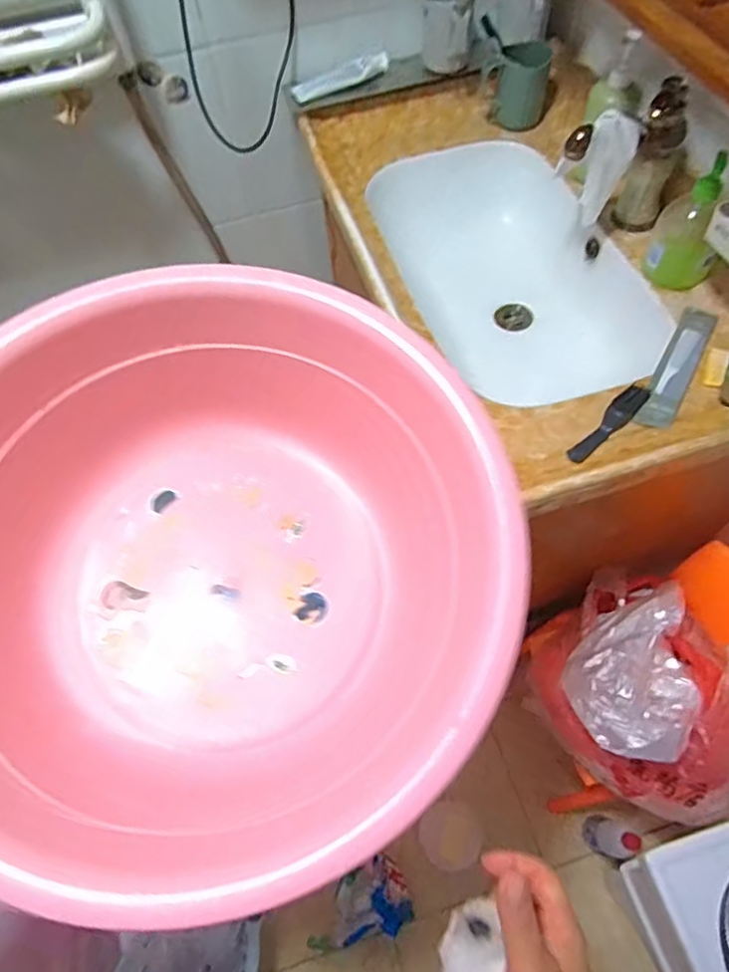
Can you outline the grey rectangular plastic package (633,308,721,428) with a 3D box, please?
[{"bbox_3d":[0.406,-0.156,0.779,0.045,0.012,0.221,26,65,18],"label":"grey rectangular plastic package"}]

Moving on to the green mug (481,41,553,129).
[{"bbox_3d":[0.254,-0.685,1.034,0.114,0.103,0.079,4,60,6],"label":"green mug"}]

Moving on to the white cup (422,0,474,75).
[{"bbox_3d":[0.135,-0.747,0.992,0.078,0.128,0.086,5,60,7],"label":"white cup"}]

